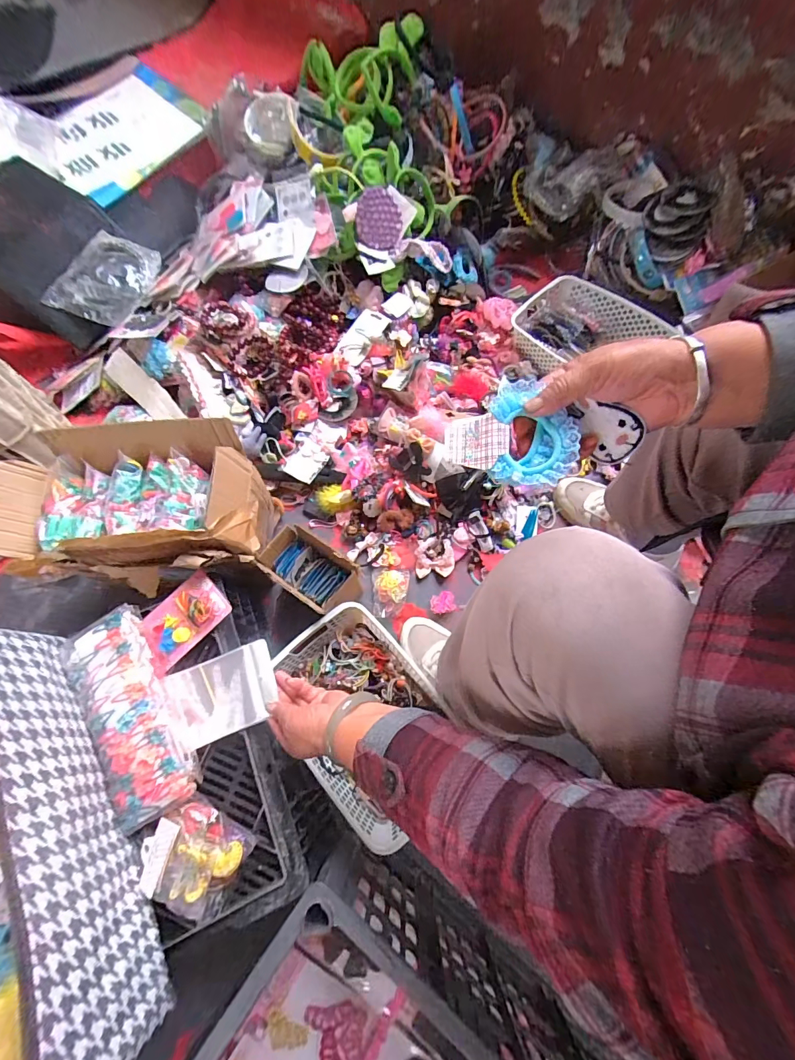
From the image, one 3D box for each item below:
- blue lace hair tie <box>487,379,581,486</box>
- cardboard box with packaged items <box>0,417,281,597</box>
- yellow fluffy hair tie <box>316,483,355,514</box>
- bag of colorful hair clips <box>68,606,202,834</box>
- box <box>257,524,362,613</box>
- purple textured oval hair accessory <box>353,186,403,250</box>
[{"bbox_3d":[0.107,-0.075,0.322,0.065,0.024,0.082,1,86,9],"label":"blue lace hair tie"},{"bbox_3d":[-0.378,-0.031,0.618,0.347,0.185,0.202,-1,69,1],"label":"cardboard box with packaged items"},{"bbox_3d":[-0.120,-0.067,0.765,0.067,0.034,0.059,-12,69,-3],"label":"yellow fluffy hair tie"},{"bbox_3d":[-0.309,0.206,0.464,0.088,0.041,0.232,-29,71,-10],"label":"bag of colorful hair clips"},{"bbox_3d":[-0.139,0.077,0.680,0.153,0.100,0.087,34,73,13],"label":"box"},{"bbox_3d":[-0.038,-0.622,0.813,0.093,0.096,0.014,-18,37,-11],"label":"purple textured oval hair accessory"}]

